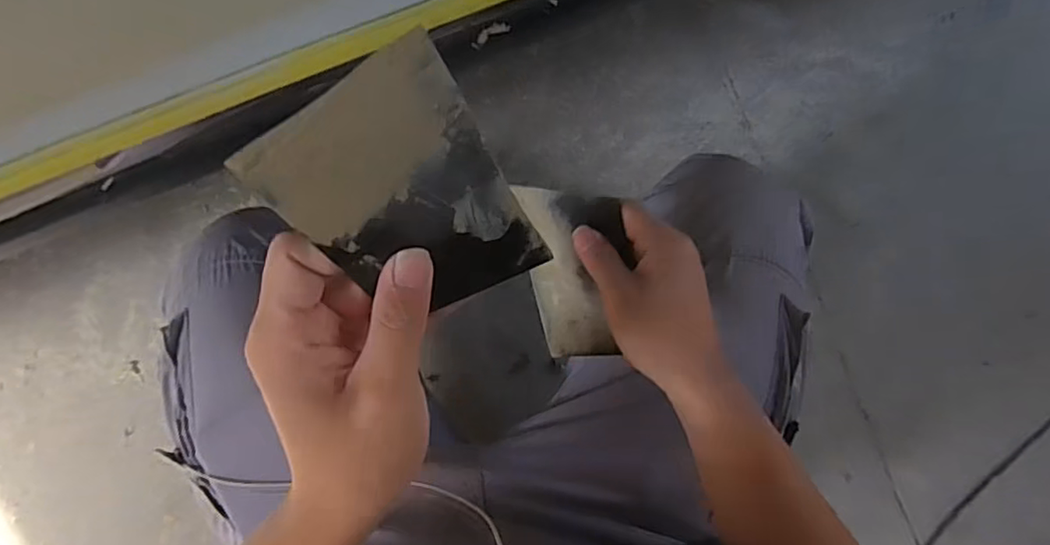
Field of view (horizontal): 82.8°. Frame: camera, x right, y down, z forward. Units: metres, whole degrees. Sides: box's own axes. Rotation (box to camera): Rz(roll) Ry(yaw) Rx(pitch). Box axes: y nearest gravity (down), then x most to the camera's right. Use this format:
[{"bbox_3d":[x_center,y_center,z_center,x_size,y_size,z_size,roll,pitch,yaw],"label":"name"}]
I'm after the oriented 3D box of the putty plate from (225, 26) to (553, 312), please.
[{"bbox_3d":[-0.041,-0.023,0.231,0.073,0.117,0.004,-36,49,-2],"label":"putty plate"}]

